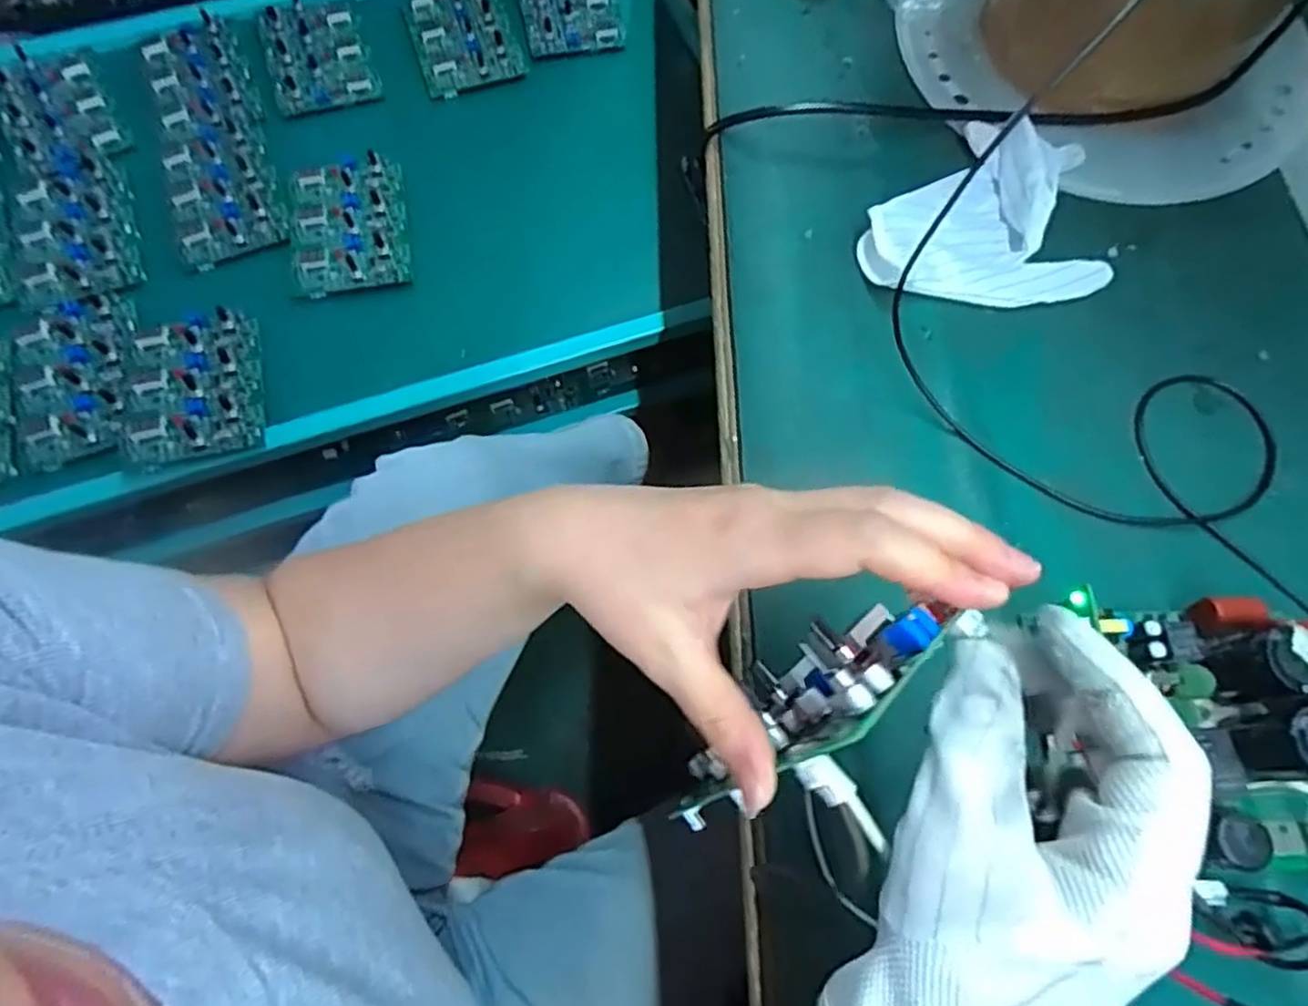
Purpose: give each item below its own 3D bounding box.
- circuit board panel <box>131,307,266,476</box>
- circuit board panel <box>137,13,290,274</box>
[{"bbox_3d":[-0.381,-0.100,0.596,0.098,0.025,0.147,-16,69,-7],"label":"circuit board panel"},{"bbox_3d":[-0.436,-0.362,0.704,0.097,0.018,0.303,-20,69,-9],"label":"circuit board panel"}]

